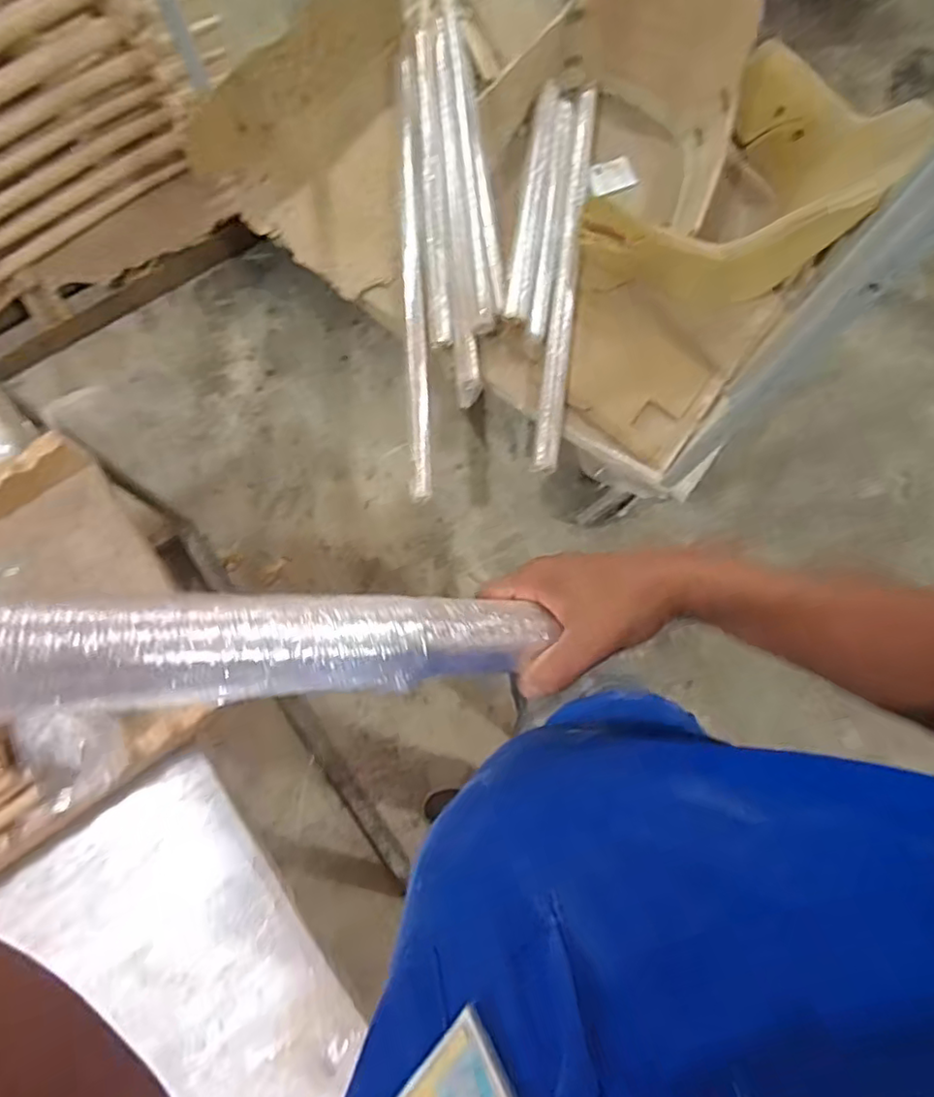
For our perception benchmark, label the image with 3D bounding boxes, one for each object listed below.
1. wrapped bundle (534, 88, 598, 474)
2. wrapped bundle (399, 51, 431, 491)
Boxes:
[{"bbox_3d":[0.220,-0.614,1.348,0.052,0.062,0.924,8,77,1],"label":"wrapped bundle"},{"bbox_3d":[-0.115,-0.612,1.350,0.042,0.046,1.048,-3,77,-1],"label":"wrapped bundle"}]

